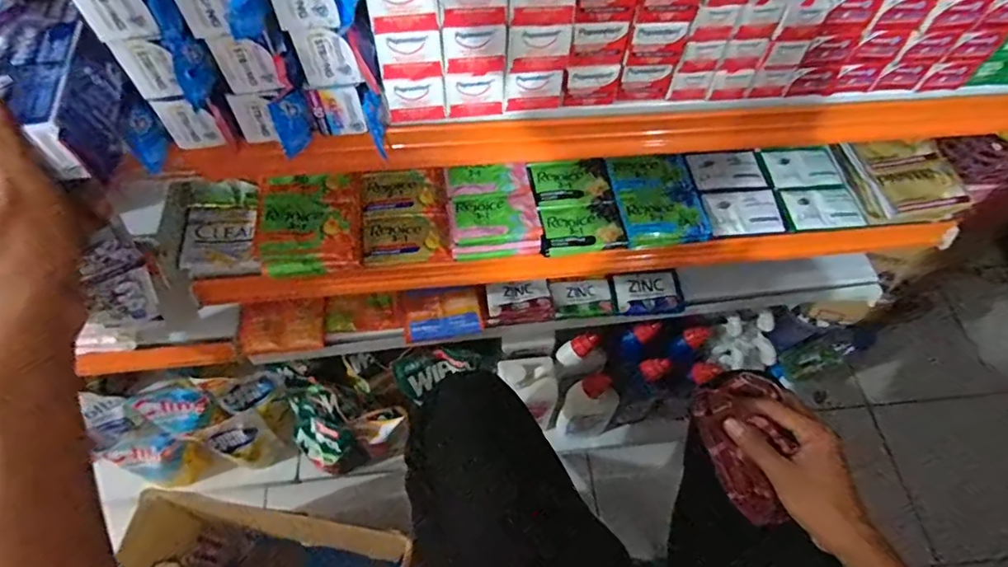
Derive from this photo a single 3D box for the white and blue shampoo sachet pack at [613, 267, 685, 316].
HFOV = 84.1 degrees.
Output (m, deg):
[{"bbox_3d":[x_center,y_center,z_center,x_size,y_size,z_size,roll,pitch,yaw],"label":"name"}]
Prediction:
[{"bbox_3d":[0.199,0.012,0.765,0.092,0.011,0.061,-5,78,-5],"label":"white and blue shampoo sachet pack"}]

